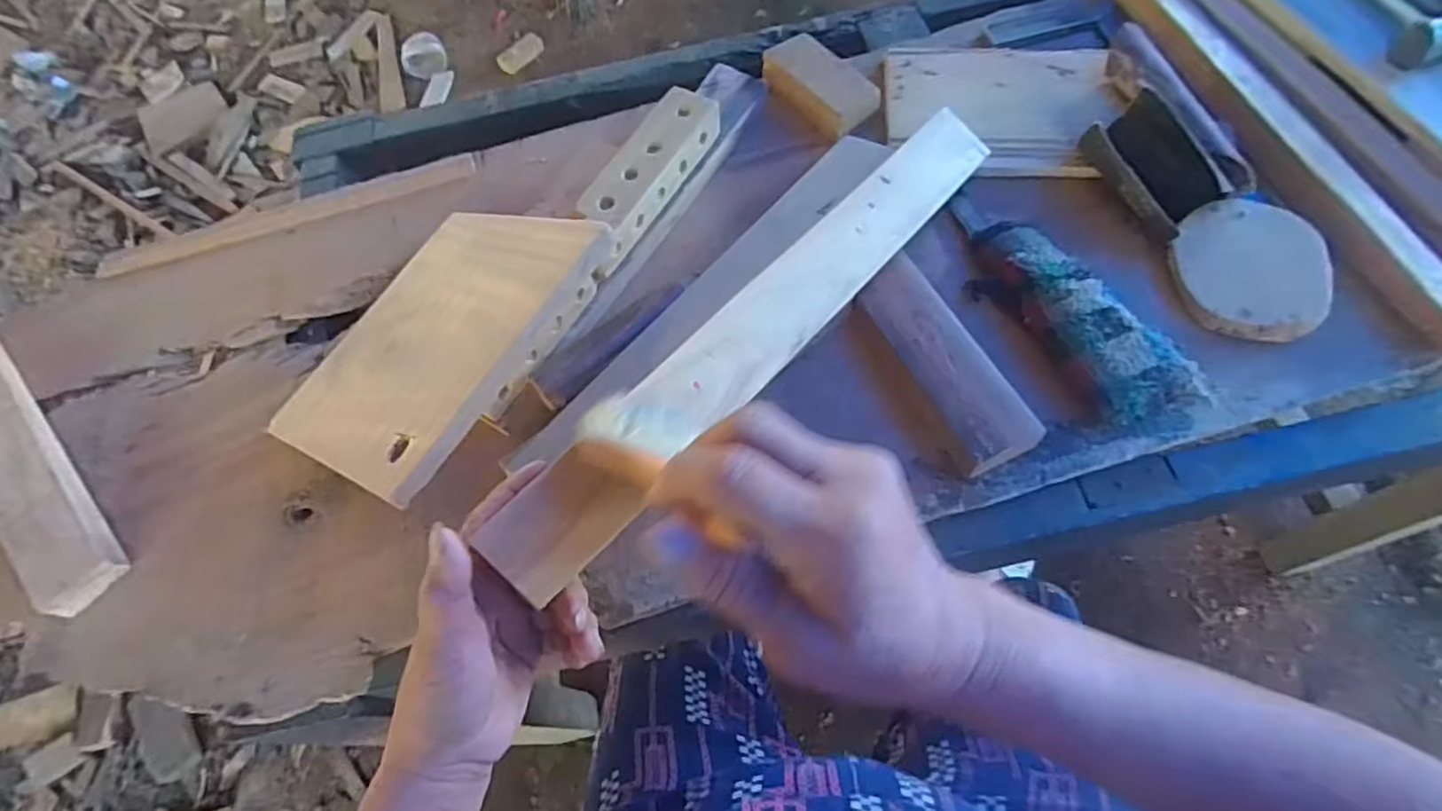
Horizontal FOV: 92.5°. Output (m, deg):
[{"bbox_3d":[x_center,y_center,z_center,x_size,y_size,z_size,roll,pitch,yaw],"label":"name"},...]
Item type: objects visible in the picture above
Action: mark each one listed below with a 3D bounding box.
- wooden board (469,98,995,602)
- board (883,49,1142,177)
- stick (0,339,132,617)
[{"bbox_3d":[0.040,-0.053,0.423,0.060,0.023,0.430,49,64,-7],"label":"wooden board"},{"bbox_3d":[0.219,-0.239,0.542,0.184,0.023,0.128,14,66,12],"label":"board"},{"bbox_3d":[-0.534,0.004,0.504,0.367,0.028,0.051,40,74,22],"label":"stick"}]

